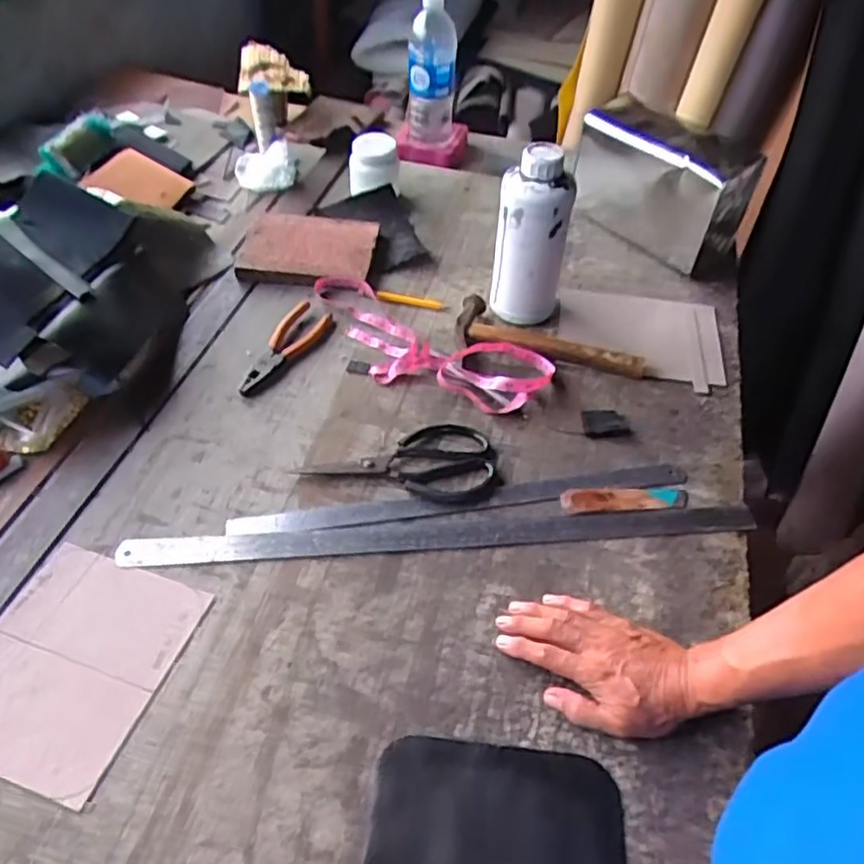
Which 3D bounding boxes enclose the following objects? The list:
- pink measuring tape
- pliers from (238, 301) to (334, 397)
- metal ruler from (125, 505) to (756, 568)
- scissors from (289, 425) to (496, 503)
[{"bbox_3d":[-0.025,-0.113,0.839,0.341,0.033,0.135,27,53,20],"label":"pink measuring tape"},{"bbox_3d":[-0.183,-0.107,0.832,0.062,0.011,0.164,22,51,16],"label":"pliers"},{"bbox_3d":[0.017,0.100,0.672,0.619,0.008,0.030,-3,48,-5],"label":"metal ruler"},{"bbox_3d":[-0.035,0.029,0.728,0.200,0.011,0.099,3,48,0],"label":"scissors"}]

